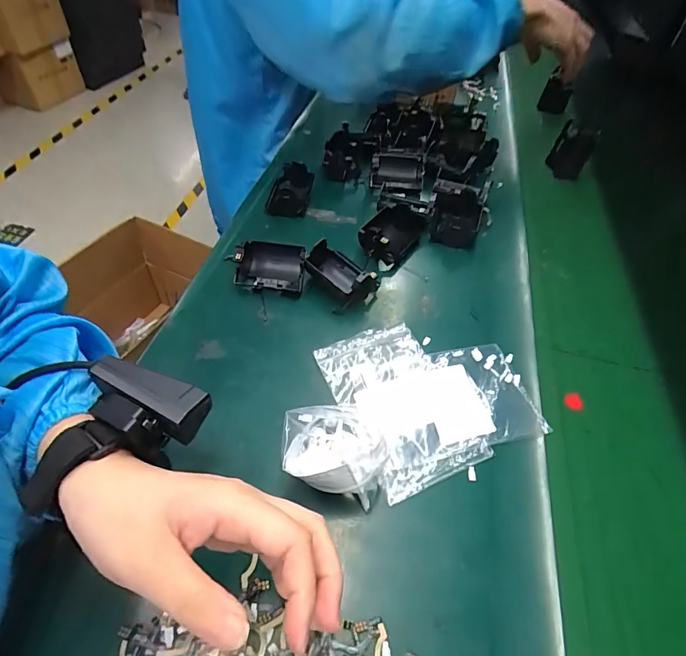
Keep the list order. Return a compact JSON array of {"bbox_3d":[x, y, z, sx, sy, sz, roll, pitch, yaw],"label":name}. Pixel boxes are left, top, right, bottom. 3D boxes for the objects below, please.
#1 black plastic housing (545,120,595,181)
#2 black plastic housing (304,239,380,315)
[{"bbox_3d":[0.335,-0.258,0.619,0.051,0.076,0.020,26,53,15],"label":"black plastic housing"},{"bbox_3d":[-0.002,-0.058,0.437,0.058,0.035,0.086,-30,58,-25],"label":"black plastic housing"}]

